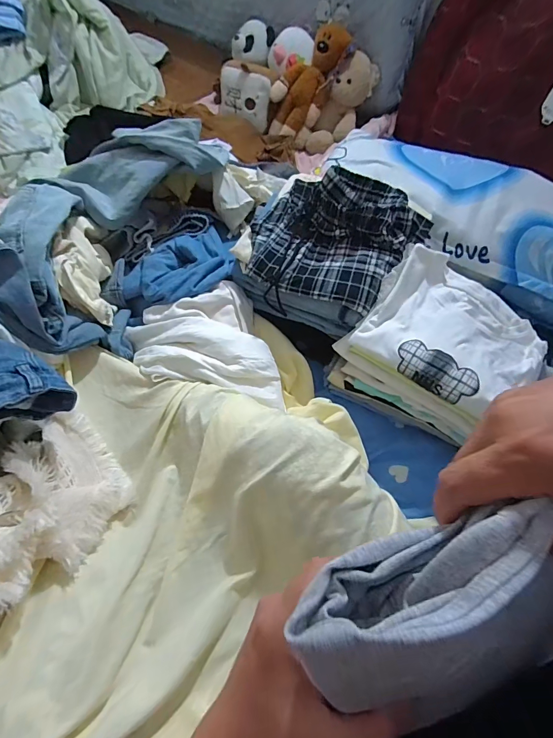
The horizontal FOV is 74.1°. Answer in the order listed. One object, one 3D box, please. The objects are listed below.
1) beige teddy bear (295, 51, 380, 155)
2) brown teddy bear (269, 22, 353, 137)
[{"bbox_3d":[0.175,-0.748,1.062,0.127,0.272,0.113,35,26,-14],"label":"beige teddy bear"},{"bbox_3d":[0.082,-0.792,1.020,0.102,0.296,0.105,3,49,-47],"label":"brown teddy bear"}]

